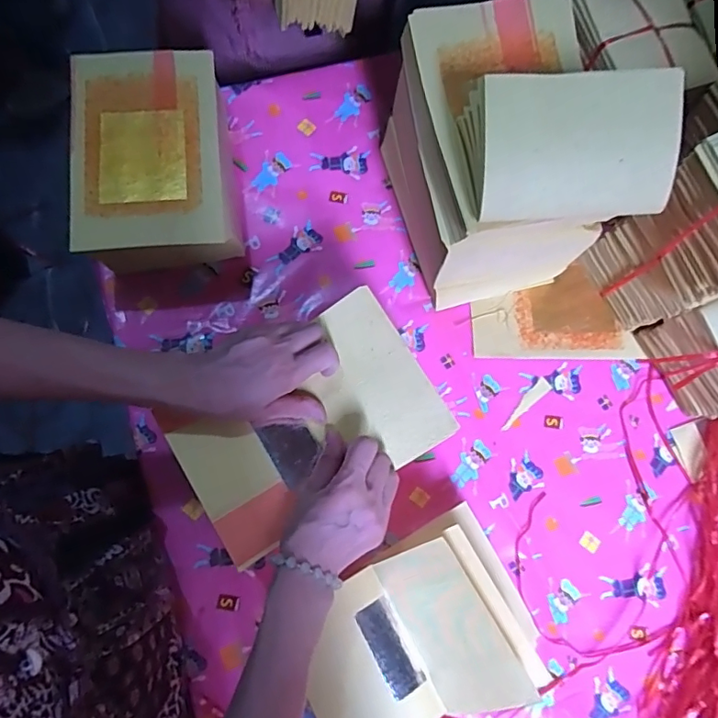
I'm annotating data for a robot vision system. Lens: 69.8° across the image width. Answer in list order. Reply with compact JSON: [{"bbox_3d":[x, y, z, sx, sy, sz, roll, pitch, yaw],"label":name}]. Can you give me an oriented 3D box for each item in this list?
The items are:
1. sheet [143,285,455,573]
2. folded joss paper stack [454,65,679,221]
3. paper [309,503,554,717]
[{"bbox_3d":[-0.044,0.058,0.458,0.218,0.035,0.150,-33,80,-5],"label":"sheet"},{"bbox_3d":[0.174,-0.177,0.421,0.163,0.062,0.107,-4,79,0],"label":"folded joss paper stack"},{"bbox_3d":[0.053,0.271,0.499,0.227,0.102,0.160,-28,80,-4],"label":"paper"}]

